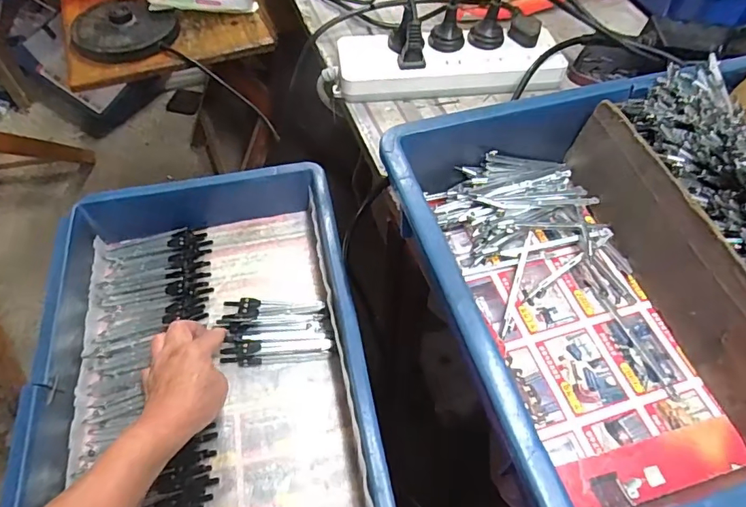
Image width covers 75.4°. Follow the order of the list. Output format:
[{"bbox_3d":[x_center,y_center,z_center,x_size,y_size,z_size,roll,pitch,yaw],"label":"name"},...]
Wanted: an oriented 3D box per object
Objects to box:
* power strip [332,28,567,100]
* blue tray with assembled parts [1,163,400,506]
[{"bbox_3d":[0.078,-0.190,0.493,0.225,0.027,0.069,-1,56,-1],"label":"power strip"},{"bbox_3d":[-0.159,0.105,0.474,0.286,0.078,0.439,-10,57,-7],"label":"blue tray with assembled parts"}]

